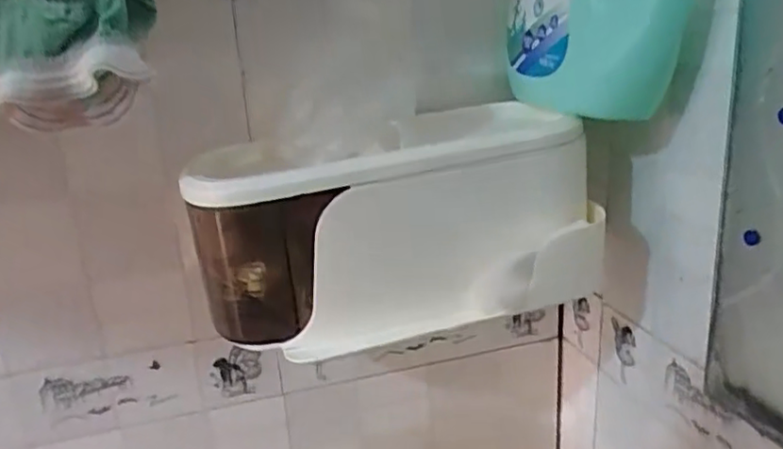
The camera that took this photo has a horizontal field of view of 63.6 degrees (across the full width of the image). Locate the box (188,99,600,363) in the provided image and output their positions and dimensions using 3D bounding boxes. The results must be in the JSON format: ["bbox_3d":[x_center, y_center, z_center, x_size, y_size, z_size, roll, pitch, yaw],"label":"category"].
[{"bbox_3d":[0.002,-0.001,0.473,0.284,0.140,0.115,-8,19,-12],"label":"box"}]

